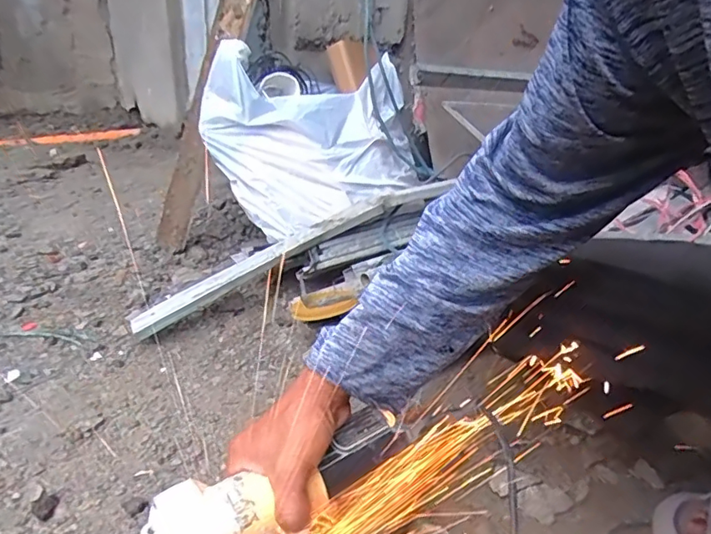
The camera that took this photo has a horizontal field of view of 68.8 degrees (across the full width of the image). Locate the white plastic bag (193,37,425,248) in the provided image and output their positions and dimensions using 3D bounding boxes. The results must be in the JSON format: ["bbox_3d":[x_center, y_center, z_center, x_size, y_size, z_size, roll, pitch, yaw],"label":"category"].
[{"bbox_3d":[-0.081,-0.271,1.056,0.422,0.363,0.090,-15,6,-15],"label":"white plastic bag"}]

